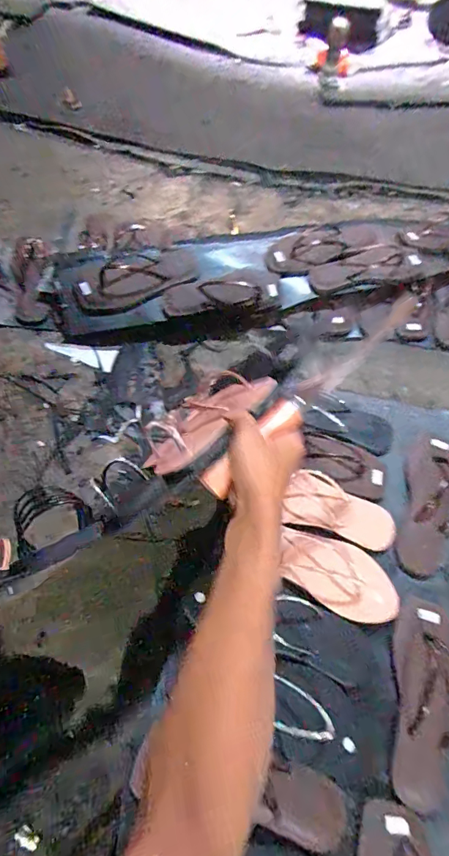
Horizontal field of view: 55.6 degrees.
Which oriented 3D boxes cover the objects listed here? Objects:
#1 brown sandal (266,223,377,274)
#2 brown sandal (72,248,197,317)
[{"bbox_3d":[0.197,-0.377,0.873,0.235,0.038,0.086,-18,63,-13],"label":"brown sandal"},{"bbox_3d":[-0.174,-0.294,0.847,0.238,0.050,0.093,-17,107,-5],"label":"brown sandal"}]

